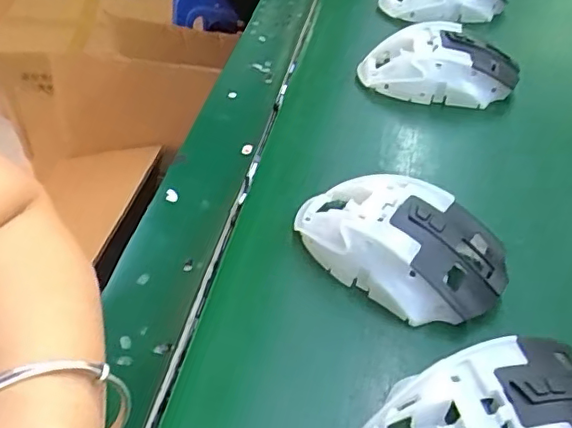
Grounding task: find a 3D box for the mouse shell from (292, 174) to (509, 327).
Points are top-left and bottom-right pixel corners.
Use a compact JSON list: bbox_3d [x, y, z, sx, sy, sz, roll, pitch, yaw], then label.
[{"bbox_3d":[0.059,0.013,0.315,0.111,0.035,0.059,29,50,23],"label":"mouse shell"}]

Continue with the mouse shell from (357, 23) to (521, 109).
[{"bbox_3d":[0.114,-0.110,0.442,0.114,0.038,0.058,14,46,10],"label":"mouse shell"}]

